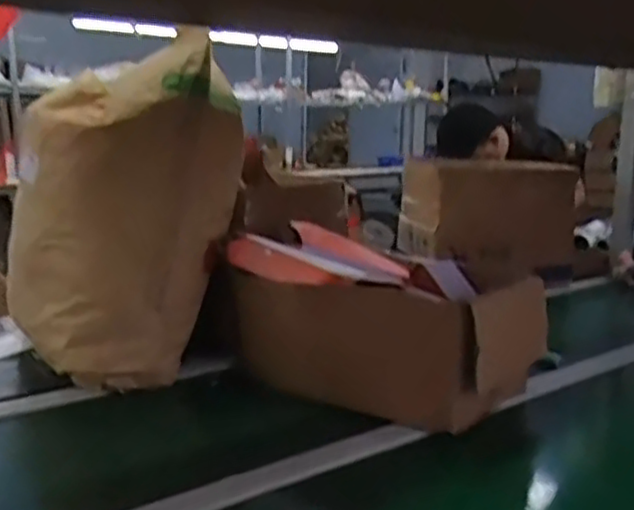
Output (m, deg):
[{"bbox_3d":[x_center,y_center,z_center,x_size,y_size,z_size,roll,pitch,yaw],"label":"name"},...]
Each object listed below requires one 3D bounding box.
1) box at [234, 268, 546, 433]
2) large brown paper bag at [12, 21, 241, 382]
[{"bbox_3d":[0.094,0.102,0.974,0.366,0.173,0.233,8,13,32],"label":"box"},{"bbox_3d":[-0.260,-0.053,0.993,0.307,0.406,0.181,-3,12,-22],"label":"large brown paper bag"}]

